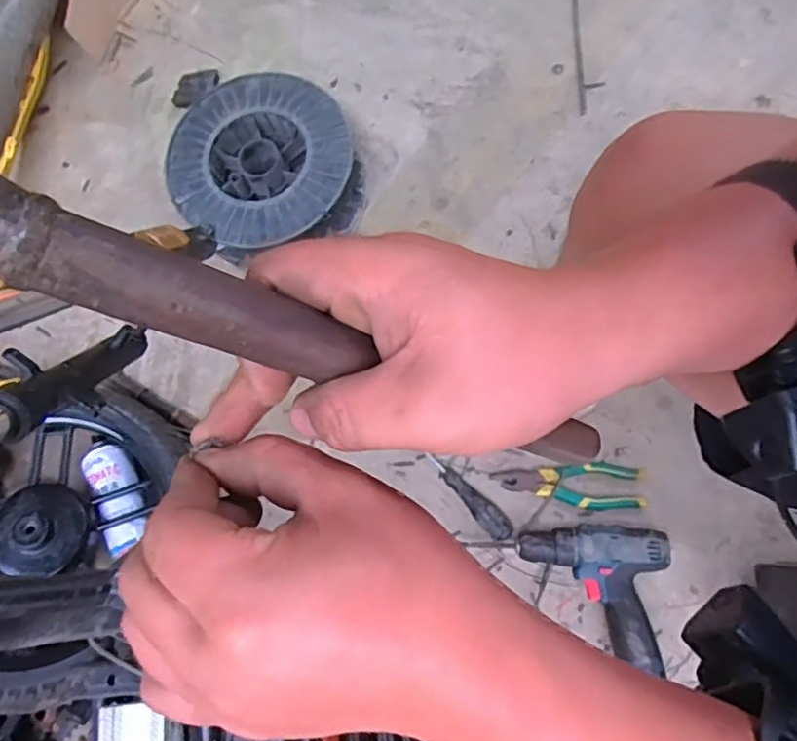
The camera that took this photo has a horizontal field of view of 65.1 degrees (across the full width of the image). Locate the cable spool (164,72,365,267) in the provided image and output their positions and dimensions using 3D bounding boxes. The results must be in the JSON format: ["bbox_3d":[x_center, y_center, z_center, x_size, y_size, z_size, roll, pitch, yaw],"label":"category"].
[{"bbox_3d":[-0.192,-0.286,0.929,0.258,0.130,0.249,-1,76,6],"label":"cable spool"}]

